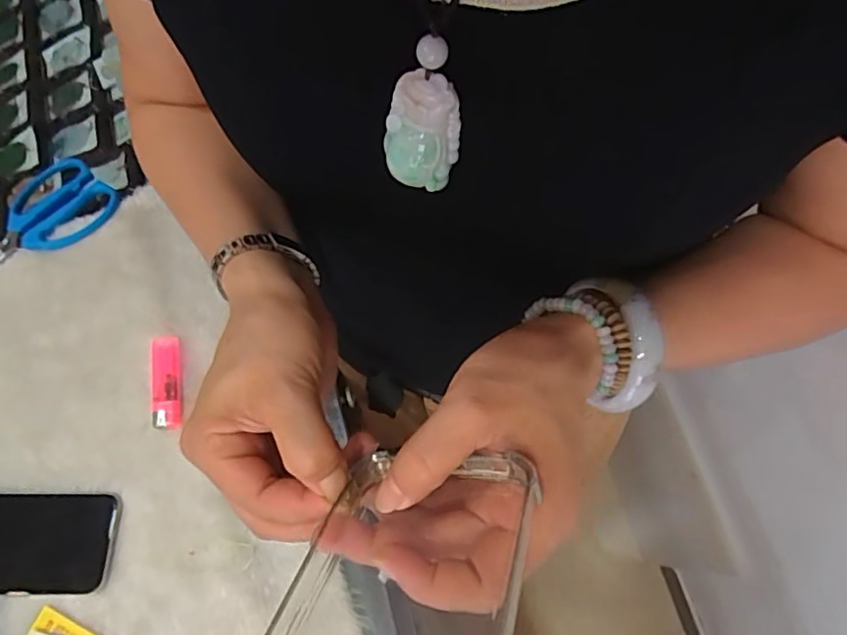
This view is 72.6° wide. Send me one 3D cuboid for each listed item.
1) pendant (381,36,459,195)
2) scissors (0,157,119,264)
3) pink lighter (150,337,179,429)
[{"bbox_3d":[-0.001,-0.077,0.221,0.028,0.058,0.008,15,44,7],"label":"pendant"},{"bbox_3d":[-0.388,-0.080,0.561,0.106,0.014,0.178,39,76,14],"label":"scissors"},{"bbox_3d":[-0.226,0.055,0.505,0.023,0.010,0.084,-9,71,-1],"label":"pink lighter"}]

